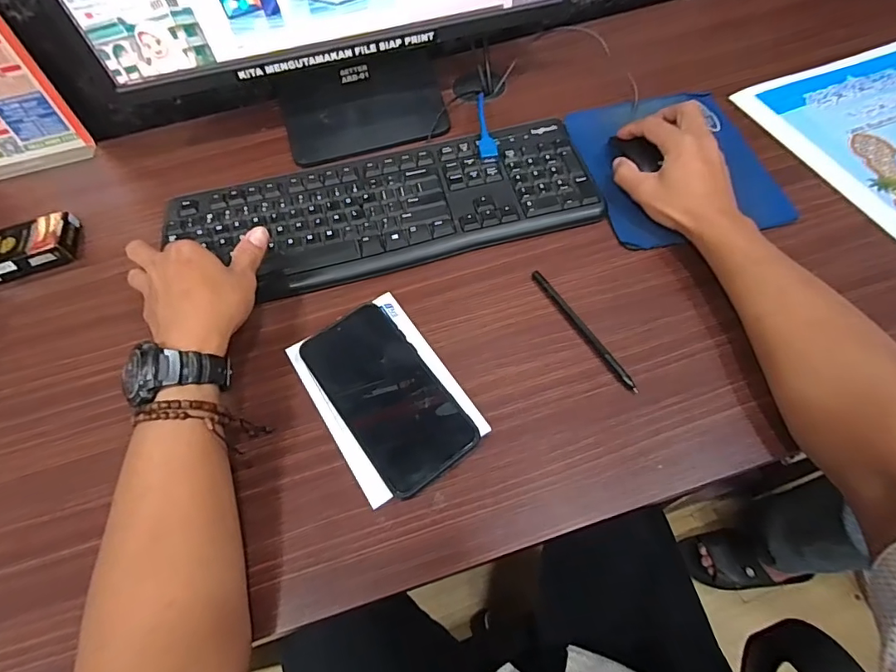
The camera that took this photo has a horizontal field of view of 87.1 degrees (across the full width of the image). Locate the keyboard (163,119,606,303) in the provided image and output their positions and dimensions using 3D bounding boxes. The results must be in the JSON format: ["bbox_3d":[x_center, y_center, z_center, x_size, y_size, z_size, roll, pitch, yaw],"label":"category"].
[{"bbox_3d":[-0.064,-0.131,0.483,0.420,0.017,0.154,-10,61,-2],"label":"keyboard"}]

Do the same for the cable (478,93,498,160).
[{"bbox_3d":[0.039,-0.228,0.512,0.018,0.013,0.100,-6,61,0],"label":"cable"}]

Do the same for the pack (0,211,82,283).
[{"bbox_3d":[-0.434,-0.092,0.487,0.088,0.026,0.065,-19,62,-7],"label":"pack"}]

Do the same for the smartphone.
[{"bbox_3d":[-0.050,0.045,0.386,0.080,0.015,0.159,-35,65,-15],"label":"smartphone"}]

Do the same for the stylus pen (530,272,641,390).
[{"bbox_3d":[0.116,-0.007,0.408,0.008,0.009,0.139,-28,64,-11],"label":"stylus pen"}]

